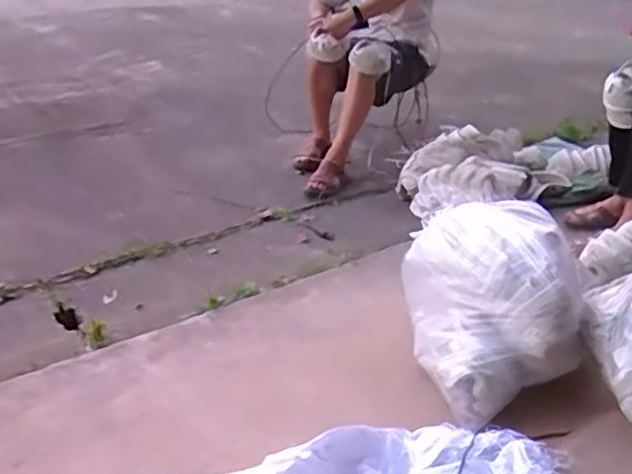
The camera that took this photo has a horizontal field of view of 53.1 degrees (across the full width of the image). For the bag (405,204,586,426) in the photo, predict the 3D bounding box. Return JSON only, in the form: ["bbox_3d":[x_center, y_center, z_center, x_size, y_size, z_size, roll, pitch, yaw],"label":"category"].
[{"bbox_3d":[0.372,0.130,1.320,0.324,0.278,0.488,2,27,0],"label":"bag"}]

